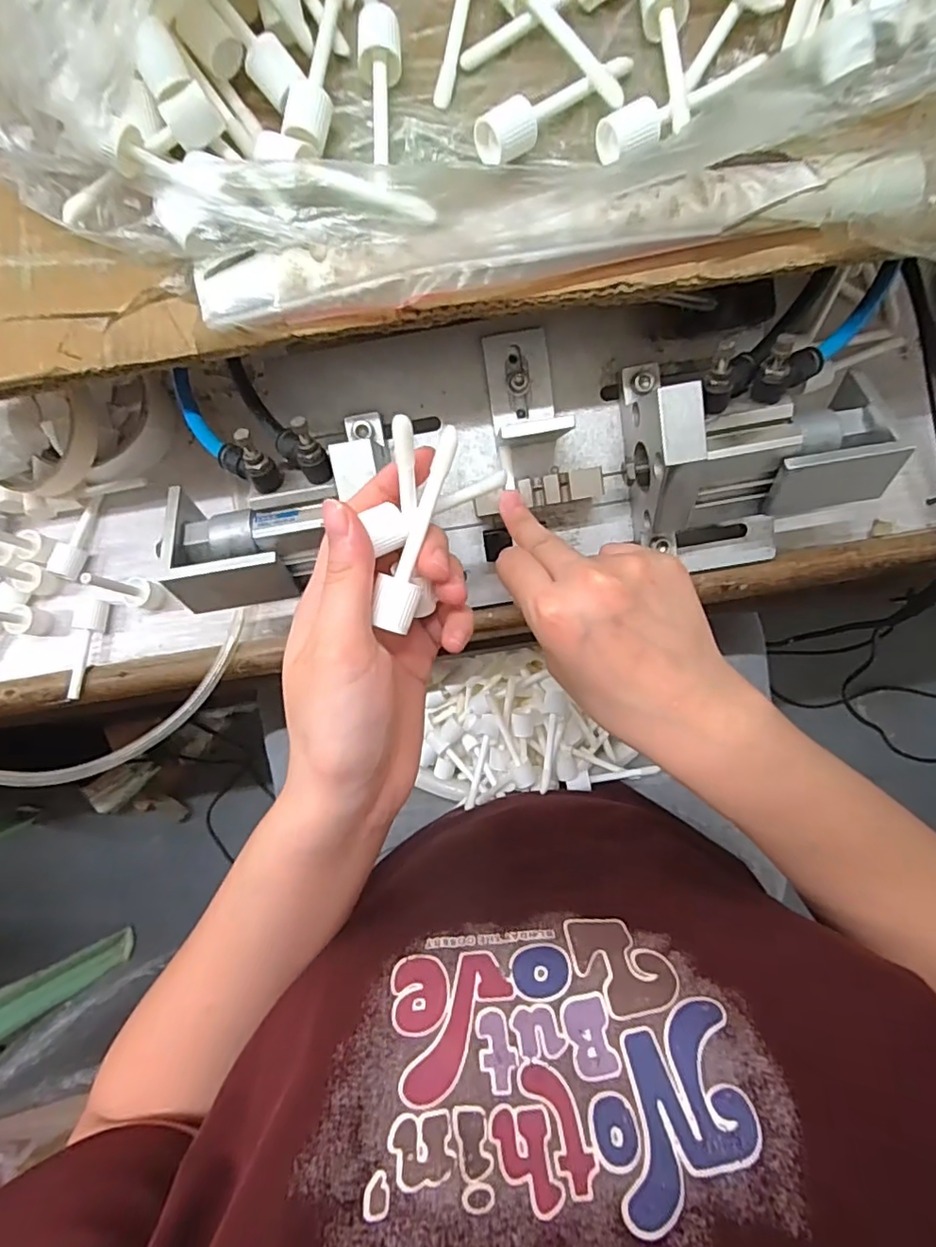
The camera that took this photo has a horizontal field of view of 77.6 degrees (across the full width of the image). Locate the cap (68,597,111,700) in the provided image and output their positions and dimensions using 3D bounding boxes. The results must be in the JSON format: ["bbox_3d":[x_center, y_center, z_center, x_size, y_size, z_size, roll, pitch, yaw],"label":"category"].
[{"bbox_3d":[-0.249,0.015,0.376,0.015,0.019,0.064,13,85,4],"label":"cap"}]

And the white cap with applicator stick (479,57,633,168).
[{"bbox_3d":[0.040,-0.219,0.245,0.077,0.018,0.017,-31,84,0],"label":"white cap with applicator stick"}]

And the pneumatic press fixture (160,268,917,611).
[{"bbox_3d":[0.029,-0.085,0.325,0.373,0.113,0.140,-4,84,3],"label":"pneumatic press fixture"}]

